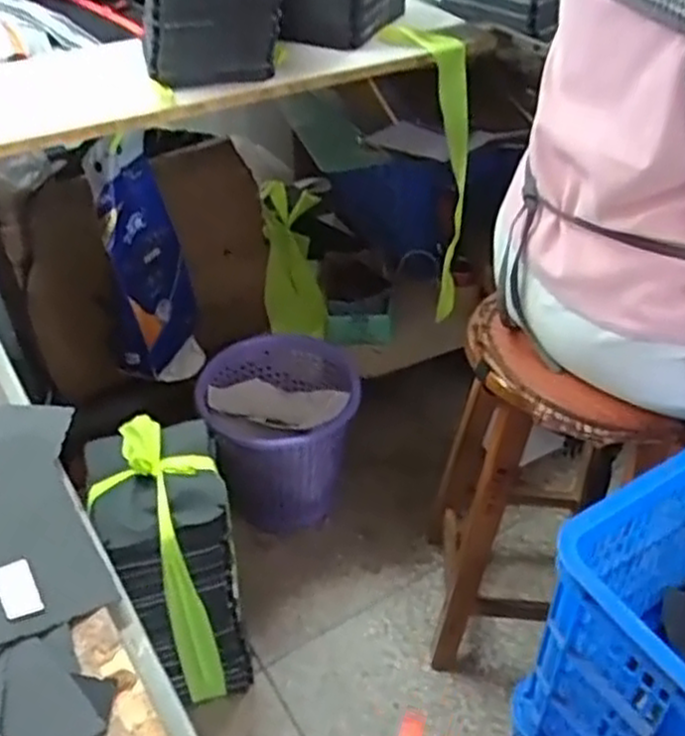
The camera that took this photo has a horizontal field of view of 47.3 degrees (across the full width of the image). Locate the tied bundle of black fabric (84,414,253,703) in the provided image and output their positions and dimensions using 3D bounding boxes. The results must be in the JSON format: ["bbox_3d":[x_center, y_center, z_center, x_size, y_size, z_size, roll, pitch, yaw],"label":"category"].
[{"bbox_3d":[-0.242,0.292,1.128,0.173,0.431,0.187,-12,42,-14],"label":"tied bundle of black fabric"}]

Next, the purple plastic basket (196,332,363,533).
[{"bbox_3d":[-0.112,0.126,1.411,0.276,0.277,0.267,-3,41,-3],"label":"purple plastic basket"}]

